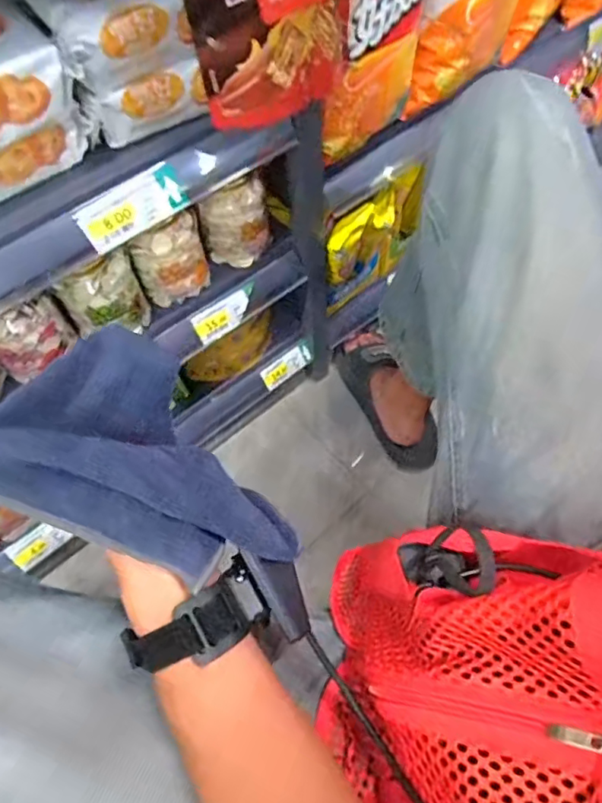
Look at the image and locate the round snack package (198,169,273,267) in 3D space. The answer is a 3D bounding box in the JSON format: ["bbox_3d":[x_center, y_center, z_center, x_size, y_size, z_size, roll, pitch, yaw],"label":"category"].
[{"bbox_3d":[-0.072,-0.203,0.648,0.076,0.099,0.034,-23,61,-10],"label":"round snack package"}]

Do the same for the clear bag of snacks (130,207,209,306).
[{"bbox_3d":[-0.141,-0.155,0.626,0.079,0.099,0.030,-33,63,-15],"label":"clear bag of snacks"}]

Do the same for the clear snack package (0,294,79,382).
[{"bbox_3d":[-0.277,-0.067,0.570,0.080,0.079,0.030,-35,64,-16],"label":"clear snack package"}]

